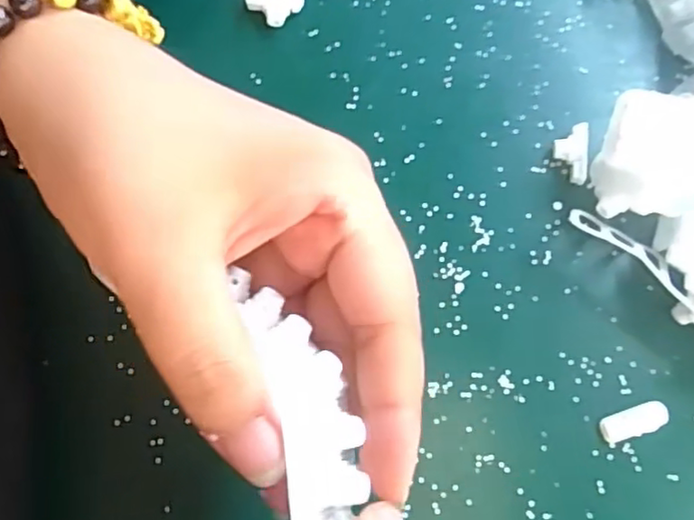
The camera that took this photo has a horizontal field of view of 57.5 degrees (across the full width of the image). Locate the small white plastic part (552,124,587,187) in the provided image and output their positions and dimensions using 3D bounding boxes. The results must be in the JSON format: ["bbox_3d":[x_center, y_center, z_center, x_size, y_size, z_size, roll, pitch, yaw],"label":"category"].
[{"bbox_3d":[0.085,-0.041,0.241,0.012,0.008,0.022,6,77,2],"label":"small white plastic part"}]

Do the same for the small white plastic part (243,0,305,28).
[{"bbox_3d":[-0.030,-0.102,0.255,0.024,0.008,0.012,9,77,2],"label":"small white plastic part"}]

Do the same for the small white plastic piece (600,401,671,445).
[{"bbox_3d":[0.100,0.057,0.220,0.024,0.004,0.010,-18,78,-4],"label":"small white plastic piece"}]

